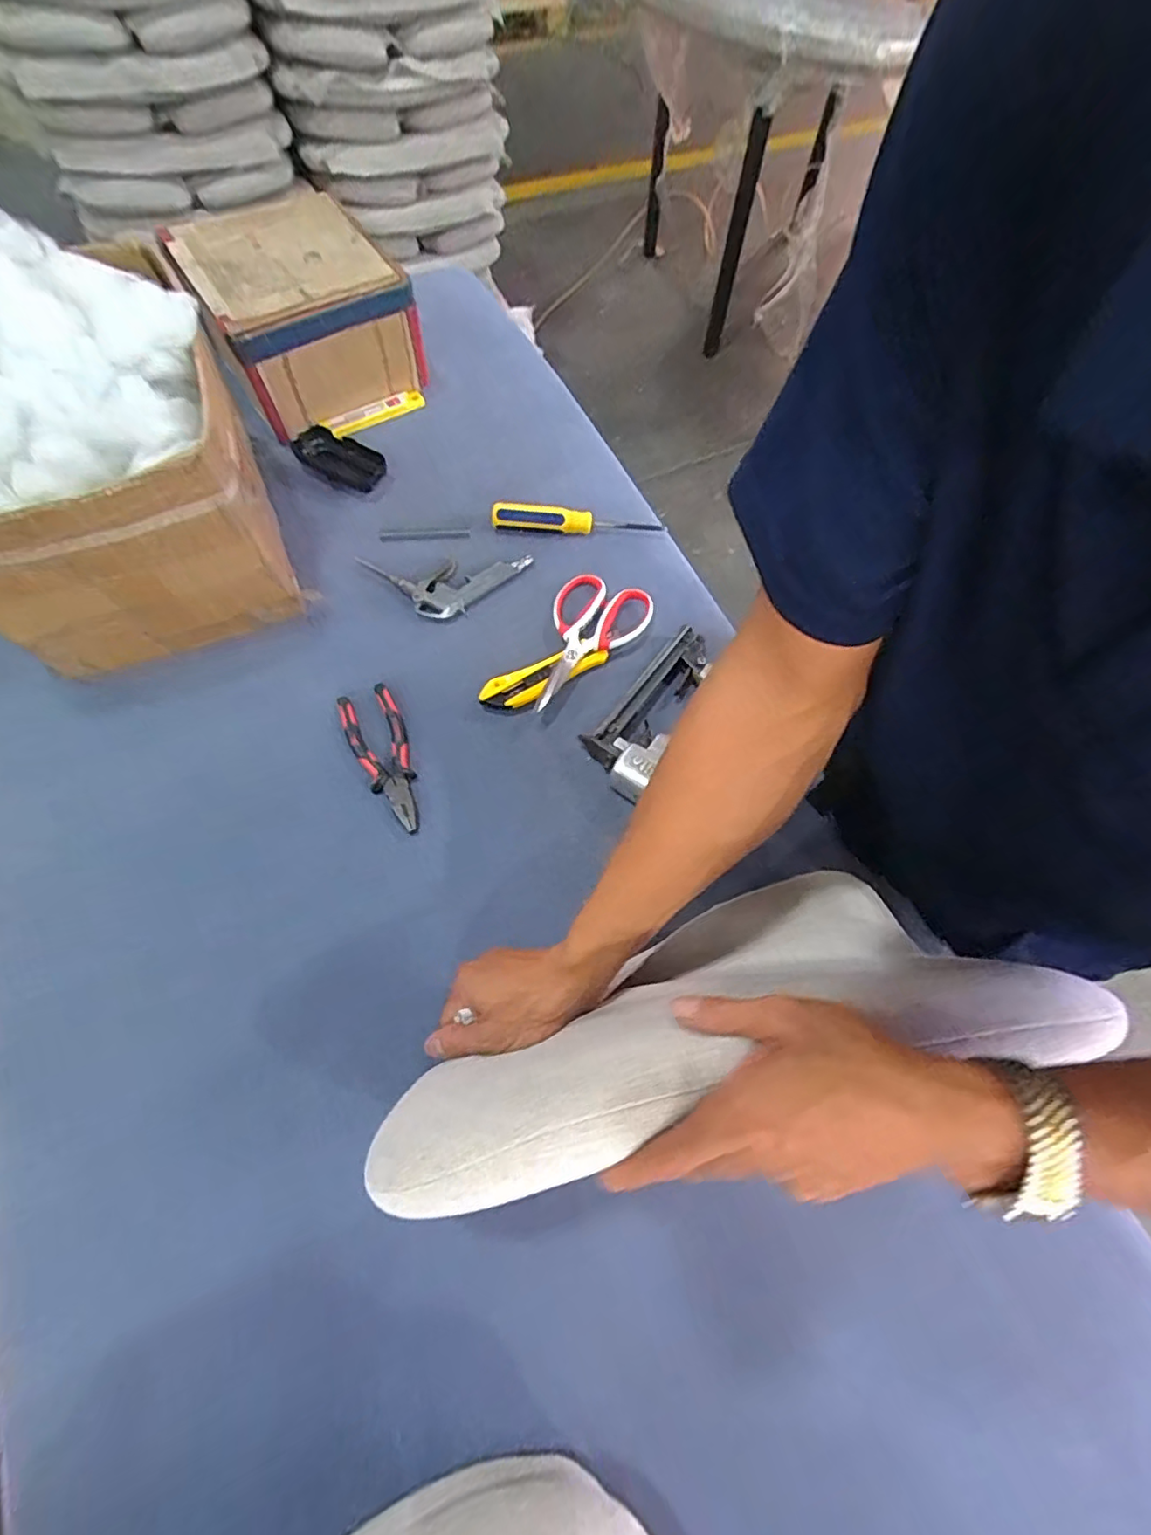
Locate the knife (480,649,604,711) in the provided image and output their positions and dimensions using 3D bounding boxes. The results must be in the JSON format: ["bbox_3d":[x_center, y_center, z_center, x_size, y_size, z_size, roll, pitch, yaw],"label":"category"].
[{"bbox_3d":[-0.030,-0.091,0.598,0.134,0.016,0.035,-26,70,-12],"label":"knife"}]

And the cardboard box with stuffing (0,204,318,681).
[{"bbox_3d":[-0.432,-0.280,0.542,0.256,0.230,0.282,-23,70,-11],"label":"cardboard box with stuffing"}]

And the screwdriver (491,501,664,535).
[{"bbox_3d":[0.003,-0.281,0.673,0.190,0.027,0.034,3,67,-1],"label":"screwdriver"}]

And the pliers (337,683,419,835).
[{"bbox_3d":[-0.177,-0.010,0.560,0.053,0.012,0.152,-25,70,-12],"label":"pliers"}]

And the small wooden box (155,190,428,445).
[{"bbox_3d":[-0.321,-0.534,0.704,0.211,0.148,0.215,-28,71,-13],"label":"small wooden box"}]

